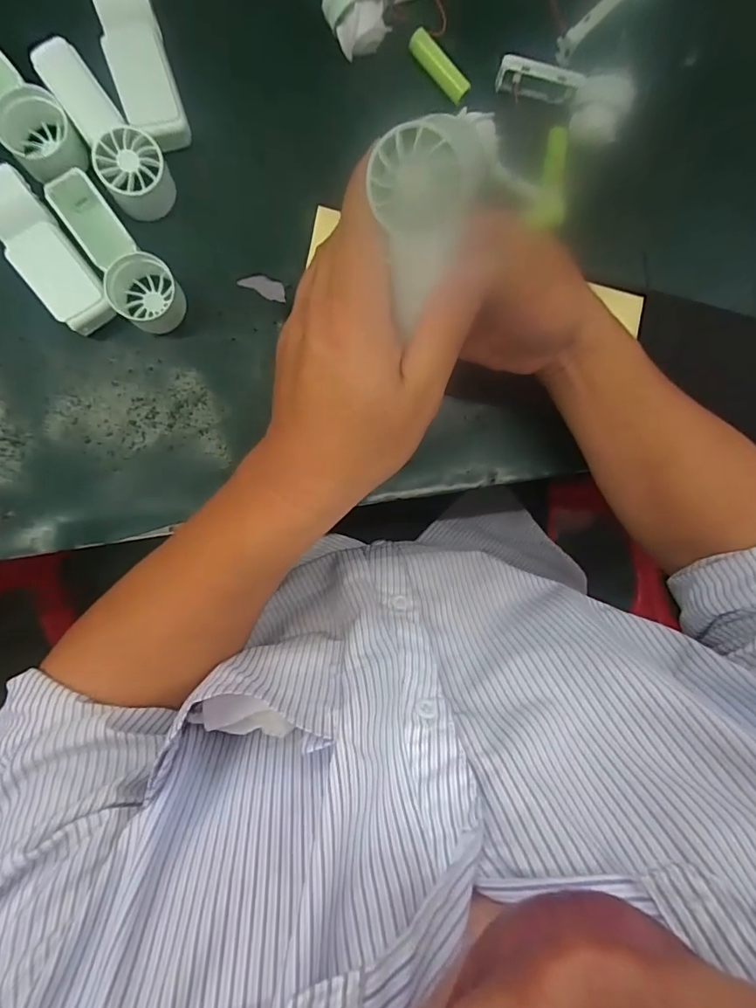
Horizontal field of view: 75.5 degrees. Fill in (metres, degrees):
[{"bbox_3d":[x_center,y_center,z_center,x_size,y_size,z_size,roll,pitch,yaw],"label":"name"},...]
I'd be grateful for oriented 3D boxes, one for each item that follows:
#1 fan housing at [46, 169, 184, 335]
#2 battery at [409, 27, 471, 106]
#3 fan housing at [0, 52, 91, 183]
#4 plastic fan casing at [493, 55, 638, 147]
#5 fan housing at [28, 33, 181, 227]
[{"bbox_3d":[-0.161,-0.158,0.306,0.039,0.033,0.096,-30,96,-5],"label":"fan housing"},{"bbox_3d":[0.041,-0.297,0.331,0.049,0.012,0.015,40,87,-8],"label":"battery"},{"bbox_3d":[-0.217,-0.238,0.293,0.038,0.034,0.105,-42,97,-4],"label":"fan housing"},{"bbox_3d":[0.127,-0.281,0.339,0.091,0.026,0.032,14,91,-8],"label":"plastic fan casing"},{"bbox_3d":[-0.163,-0.227,0.301,0.036,0.035,0.092,-30,97,-5],"label":"fan housing"}]

